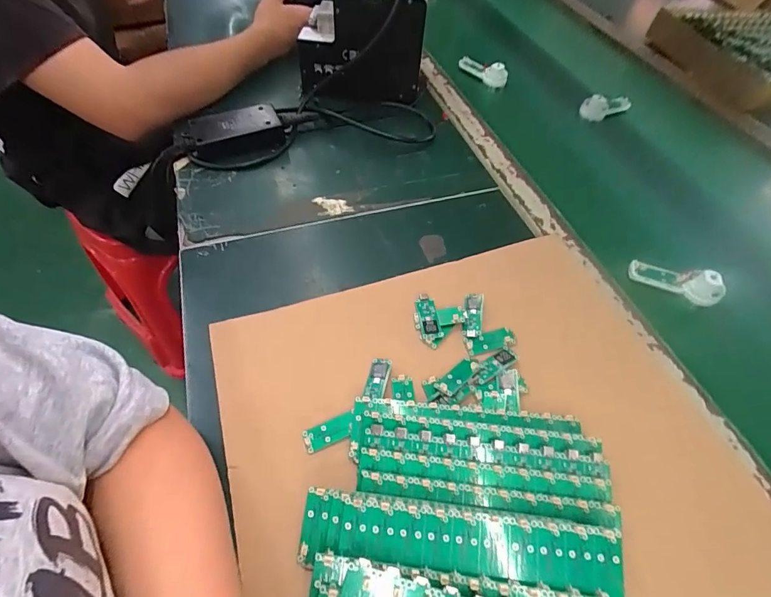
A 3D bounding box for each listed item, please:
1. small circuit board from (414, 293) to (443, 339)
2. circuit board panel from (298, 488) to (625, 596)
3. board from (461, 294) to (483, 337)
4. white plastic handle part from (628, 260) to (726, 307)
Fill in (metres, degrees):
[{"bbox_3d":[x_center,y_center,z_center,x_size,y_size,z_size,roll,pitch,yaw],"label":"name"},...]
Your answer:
[{"bbox_3d":[0.040,0.018,0.409,0.022,0.007,0.048,-6,56,-8],"label":"small circuit board"},{"bbox_3d":[0.049,0.164,0.273,0.212,0.009,0.046,8,53,2],"label":"circuit board panel"},{"bbox_3d":[0.087,0.016,0.411,0.018,0.007,0.049,12,55,4],"label":"board"},{"bbox_3d":[0.323,-0.025,0.454,0.095,0.028,0.024,23,57,12],"label":"white plastic handle part"}]

